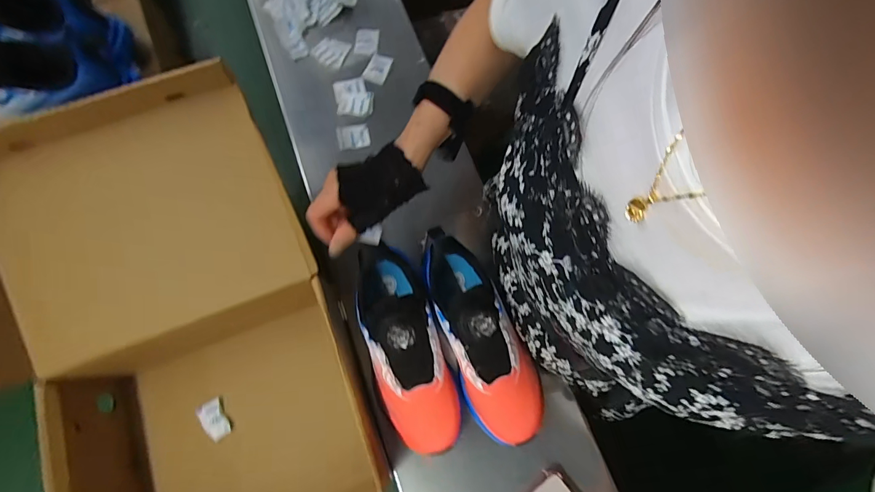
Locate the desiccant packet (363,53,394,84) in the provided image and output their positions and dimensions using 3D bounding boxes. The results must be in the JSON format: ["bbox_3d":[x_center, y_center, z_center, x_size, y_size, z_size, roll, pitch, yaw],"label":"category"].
[{"bbox_3d":[-0.092,-0.277,0.647,0.035,0.013,0.045,22,74,8],"label":"desiccant packet"}]

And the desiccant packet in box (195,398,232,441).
[{"bbox_3d":[-0.283,0.220,0.527,0.030,0.011,0.048,-31,75,-8],"label":"desiccant packet in box"}]

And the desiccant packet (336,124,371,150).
[{"bbox_3d":[-0.125,-0.163,0.614,0.046,0.013,0.034,-13,73,-3],"label":"desiccant packet"}]

